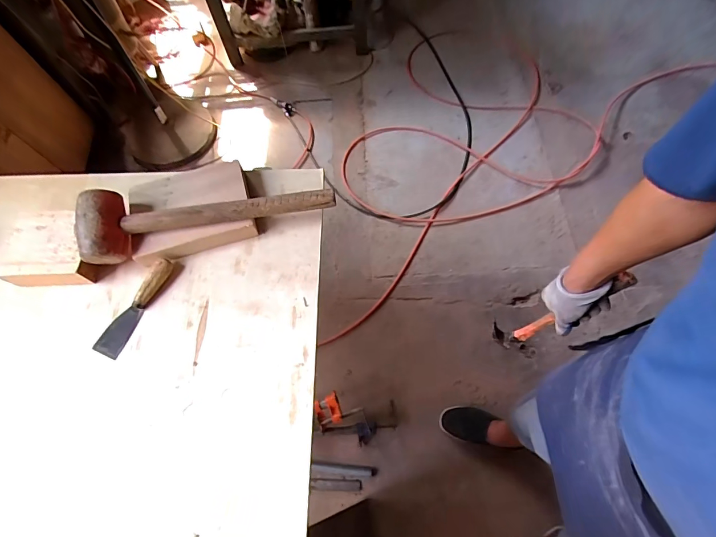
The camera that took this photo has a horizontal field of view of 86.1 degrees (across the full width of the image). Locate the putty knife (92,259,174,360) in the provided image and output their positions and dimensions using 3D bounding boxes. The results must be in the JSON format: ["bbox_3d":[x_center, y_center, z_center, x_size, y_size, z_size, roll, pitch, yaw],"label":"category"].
[{"bbox_3d":[-0.352,0.059,0.609,0.034,0.029,0.166,25,70,13],"label":"putty knife"}]

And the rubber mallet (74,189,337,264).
[{"bbox_3d":[-0.241,-0.101,0.619,0.396,0.066,0.097,-12,65,-2],"label":"rubber mallet"}]

